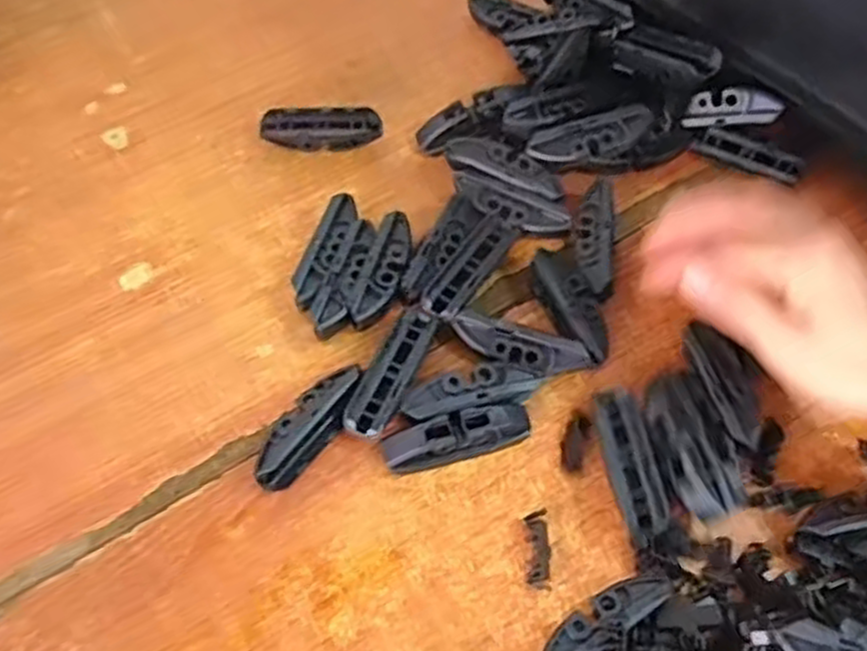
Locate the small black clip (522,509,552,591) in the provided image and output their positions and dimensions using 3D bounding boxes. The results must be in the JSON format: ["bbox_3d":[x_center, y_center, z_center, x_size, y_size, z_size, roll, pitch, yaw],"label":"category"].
[{"bbox_3d":[0.049,0.103,0.359,0.011,0.006,0.035,-2,60,-2],"label":"small black clip"}]

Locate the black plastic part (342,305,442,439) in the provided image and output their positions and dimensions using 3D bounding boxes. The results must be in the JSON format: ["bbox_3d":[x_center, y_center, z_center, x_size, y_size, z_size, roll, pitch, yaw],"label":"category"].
[{"bbox_3d":[-0.021,0.023,0.393,0.022,0.012,0.074,23,62,11],"label":"black plastic part"}]

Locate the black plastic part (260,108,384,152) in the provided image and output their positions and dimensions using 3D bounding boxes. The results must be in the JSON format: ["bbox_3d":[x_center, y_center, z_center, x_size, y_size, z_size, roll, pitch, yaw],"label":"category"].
[{"bbox_3d":[-0.068,-0.119,0.476,0.071,0.019,0.022,-1,60,-2],"label":"black plastic part"}]

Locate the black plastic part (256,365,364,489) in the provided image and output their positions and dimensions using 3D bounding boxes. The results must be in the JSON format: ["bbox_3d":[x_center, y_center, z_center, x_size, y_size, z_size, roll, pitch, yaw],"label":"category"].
[{"bbox_3d":[-0.061,0.048,0.379,0.022,0.019,0.069,36,65,17],"label":"black plastic part"}]

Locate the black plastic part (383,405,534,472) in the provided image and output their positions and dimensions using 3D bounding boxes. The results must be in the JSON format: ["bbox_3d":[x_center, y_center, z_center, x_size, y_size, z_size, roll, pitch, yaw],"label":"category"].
[{"bbox_3d":[0.012,0.055,0.376,0.072,0.018,0.020,-12,61,-8],"label":"black plastic part"}]

